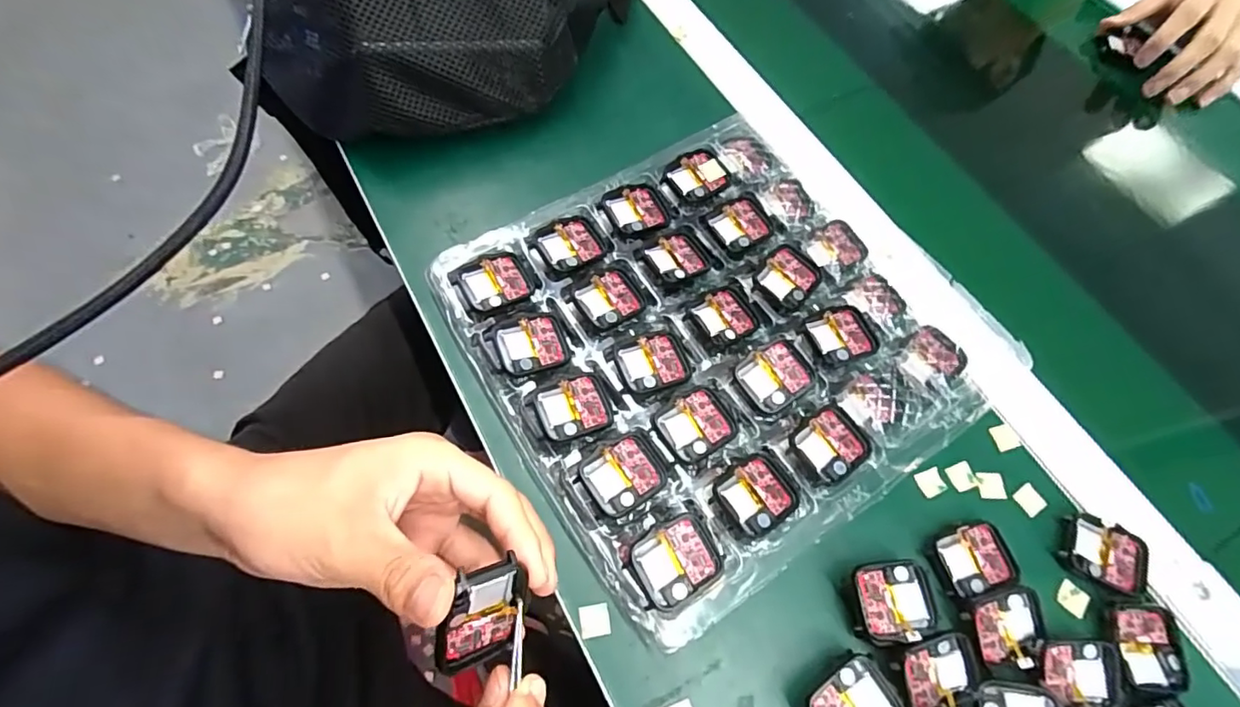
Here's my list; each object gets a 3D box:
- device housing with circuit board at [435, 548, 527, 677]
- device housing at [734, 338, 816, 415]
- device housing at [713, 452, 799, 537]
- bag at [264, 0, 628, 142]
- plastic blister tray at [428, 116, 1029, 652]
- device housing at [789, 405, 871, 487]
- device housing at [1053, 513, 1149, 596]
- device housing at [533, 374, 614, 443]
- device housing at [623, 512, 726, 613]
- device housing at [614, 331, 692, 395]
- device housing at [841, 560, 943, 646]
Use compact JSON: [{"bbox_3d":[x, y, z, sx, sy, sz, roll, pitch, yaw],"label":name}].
[{"bbox_3d":[-0.056,0.108,0.223,0.037,0.046,0.006,-2,19,-44],"label":"device housing with circuit board"},{"bbox_3d":[0.095,0.014,0.332,0.044,0.007,0.038,-24,70,-12],"label":"device housing"},{"bbox_3d":[0.076,0.077,0.300,0.043,0.008,0.037,-28,71,-14],"label":"device housing"},{"bbox_3d":[-0.115,-0.245,0.402,0.280,0.112,0.122,-17,68,-10],"label":"bag"},{"bbox_3d":[0.067,-0.017,0.353,0.285,0.032,0.266,-30,71,-15],"label":"plastic blister tray"},{"bbox_3d":[0.121,0.053,0.313,0.046,0.006,0.036,-33,72,-15],"label":"device housing"},{"bbox_3d":[0.282,0.116,0.316,0.045,0.009,0.036,21,67,7],"label":"device housing"},{"bbox_3d":[-0.027,0.032,0.315,0.041,0.006,0.035,-21,69,-11],"label":"device housing"},{"bbox_3d":[0.029,0.107,0.281,0.046,0.007,0.038,-30,71,-14],"label":"device housing"},{"bbox_3d":[0.022,0.005,0.331,0.043,0.005,0.036,-19,69,-11],"label":"device housing"},{"bbox_3d":[0.146,0.135,0.296,0.046,0.019,0.039,-6,67,-5],"label":"device housing"}]

